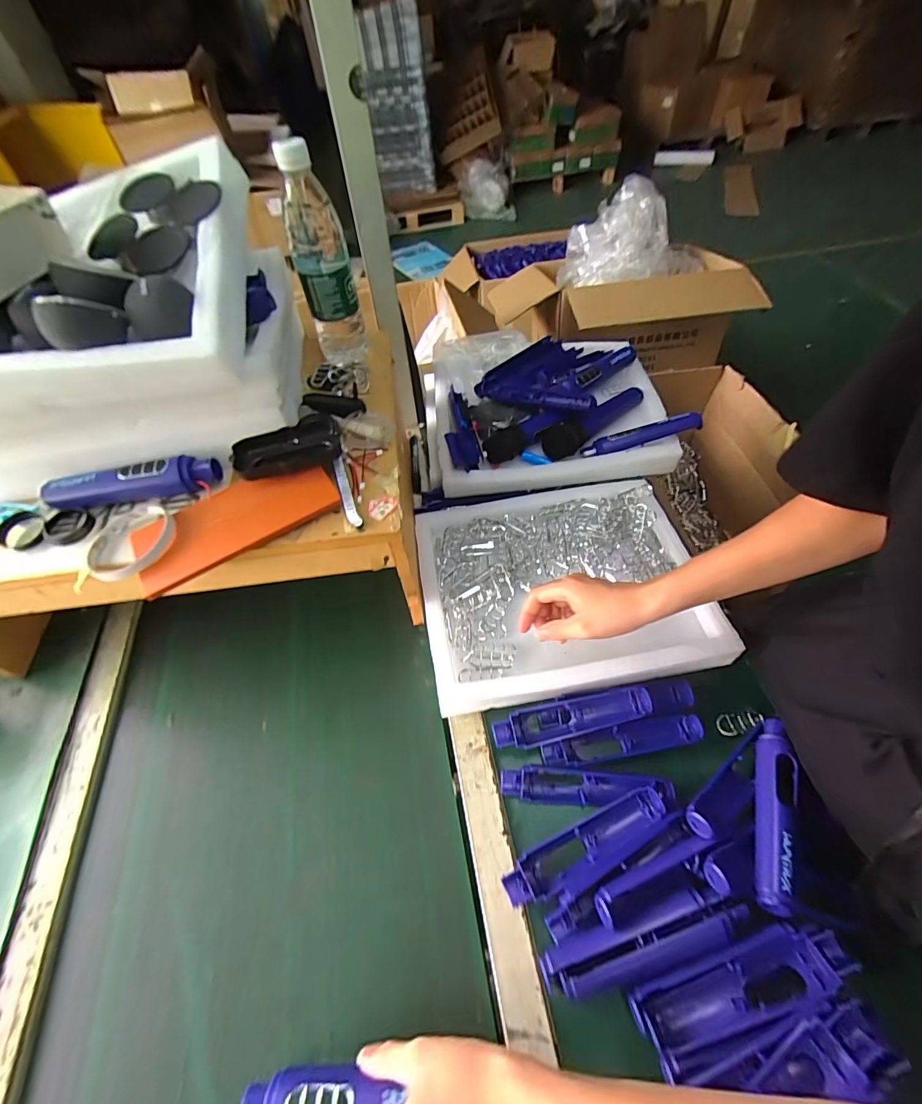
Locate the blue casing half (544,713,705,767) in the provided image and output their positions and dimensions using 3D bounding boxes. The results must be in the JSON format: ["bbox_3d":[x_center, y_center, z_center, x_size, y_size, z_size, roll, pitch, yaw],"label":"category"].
[{"bbox_3d":[0.178,0.208,0.500,0.178,0.021,0.035,-9,54,-3],"label":"blue casing half"}]

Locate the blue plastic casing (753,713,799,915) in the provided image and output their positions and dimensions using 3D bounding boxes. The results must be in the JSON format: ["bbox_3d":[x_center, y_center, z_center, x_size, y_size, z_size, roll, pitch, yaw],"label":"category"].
[{"bbox_3d":[0.303,0.243,0.432,0.029,0.027,0.175,18,57,16],"label":"blue plastic casing"}]

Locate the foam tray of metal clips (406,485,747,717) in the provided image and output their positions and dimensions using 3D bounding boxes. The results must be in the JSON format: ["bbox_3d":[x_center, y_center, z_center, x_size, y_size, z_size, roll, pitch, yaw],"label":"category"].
[{"bbox_3d":[0.127,0.039,0.594,0.347,0.037,0.290,-10,54,-3],"label":"foam tray of metal clips"}]

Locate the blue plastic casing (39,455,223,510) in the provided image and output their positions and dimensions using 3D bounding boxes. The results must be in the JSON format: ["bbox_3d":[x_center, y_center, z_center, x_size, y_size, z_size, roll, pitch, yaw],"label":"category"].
[{"bbox_3d":[-0.344,-0.077,0.473,0.177,0.033,0.039,-8,54,-2],"label":"blue plastic casing"}]

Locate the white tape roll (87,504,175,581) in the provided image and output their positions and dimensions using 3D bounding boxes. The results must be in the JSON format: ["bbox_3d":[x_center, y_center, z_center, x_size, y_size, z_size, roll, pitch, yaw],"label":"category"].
[{"bbox_3d":[-0.320,-0.010,0.438,0.084,0.014,0.082,-2,54,2],"label":"white tape roll"}]

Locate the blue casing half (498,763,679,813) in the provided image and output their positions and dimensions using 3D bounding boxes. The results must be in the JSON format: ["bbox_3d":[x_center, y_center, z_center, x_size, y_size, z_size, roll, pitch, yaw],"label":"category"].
[{"bbox_3d":[0.130,0.246,0.472,0.174,0.023,0.032,2,55,5],"label":"blue casing half"}]

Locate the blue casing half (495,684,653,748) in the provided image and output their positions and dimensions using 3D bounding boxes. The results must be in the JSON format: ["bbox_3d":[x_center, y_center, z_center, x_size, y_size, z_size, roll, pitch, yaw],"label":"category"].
[{"bbox_3d":[0.123,0.183,0.504,0.174,0.026,0.037,-12,55,-5],"label":"blue casing half"}]

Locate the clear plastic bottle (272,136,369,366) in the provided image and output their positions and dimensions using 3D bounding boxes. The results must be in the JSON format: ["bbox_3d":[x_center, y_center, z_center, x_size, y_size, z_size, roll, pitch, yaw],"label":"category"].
[{"bbox_3d":[-0.159,-0.331,0.533,0.064,0.217,0.055,-13,55,-6],"label":"clear plastic bottle"}]

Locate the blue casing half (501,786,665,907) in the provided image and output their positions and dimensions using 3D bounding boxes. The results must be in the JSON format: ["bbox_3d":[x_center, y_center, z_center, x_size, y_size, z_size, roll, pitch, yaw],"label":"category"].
[{"bbox_3d":[0.123,0.287,0.444,0.174,0.021,0.036,-23,56,-12],"label":"blue casing half"}]

